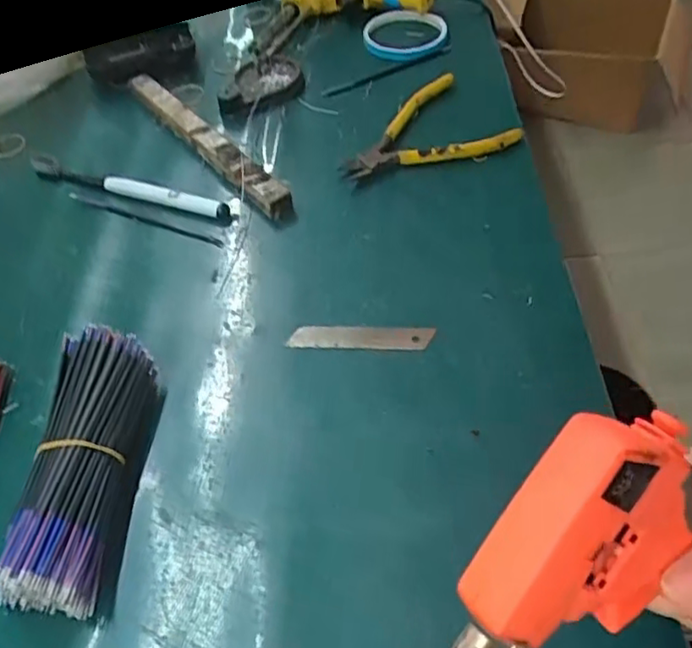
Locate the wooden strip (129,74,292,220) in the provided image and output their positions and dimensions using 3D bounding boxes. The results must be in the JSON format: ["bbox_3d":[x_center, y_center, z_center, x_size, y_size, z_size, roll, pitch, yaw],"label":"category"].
[{"bbox_3d":[-0.117,-0.152,0.525,0.021,0.024,0.214,-35,59,-24],"label":"wooden strip"}]

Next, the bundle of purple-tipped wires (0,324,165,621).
[{"bbox_3d":[-0.143,0.075,0.343,0.053,0.045,0.151,1,52,5],"label":"bundle of purple-tipped wires"}]

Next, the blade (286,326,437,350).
[{"bbox_3d":[0.010,0.009,0.421,0.094,0.004,0.017,2,68,2],"label":"blade"}]

